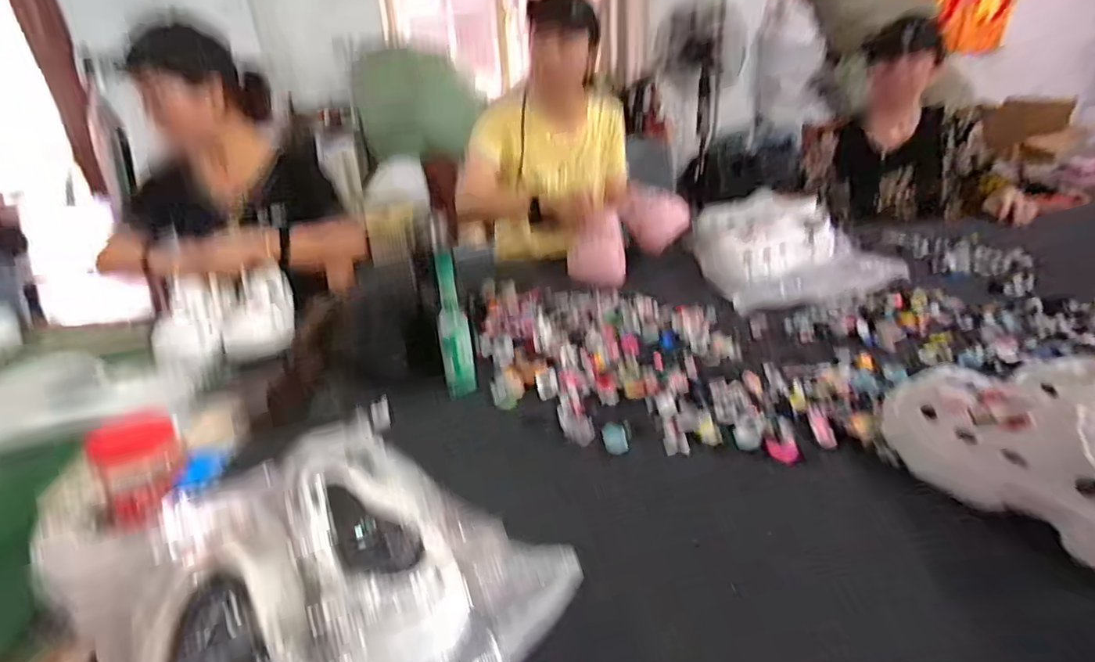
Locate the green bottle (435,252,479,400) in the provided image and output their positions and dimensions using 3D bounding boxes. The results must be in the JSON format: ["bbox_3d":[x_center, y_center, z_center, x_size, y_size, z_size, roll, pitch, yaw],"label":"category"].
[{"bbox_3d":[-0.122,-0.004,0.715,0.043,0.180,0.044,-9,28,-13],"label":"green bottle"}]

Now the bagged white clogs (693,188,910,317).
[{"bbox_3d":[0.448,-0.173,1.065,0.291,0.111,0.381,-4,27,-3],"label":"bagged white clogs"}]

